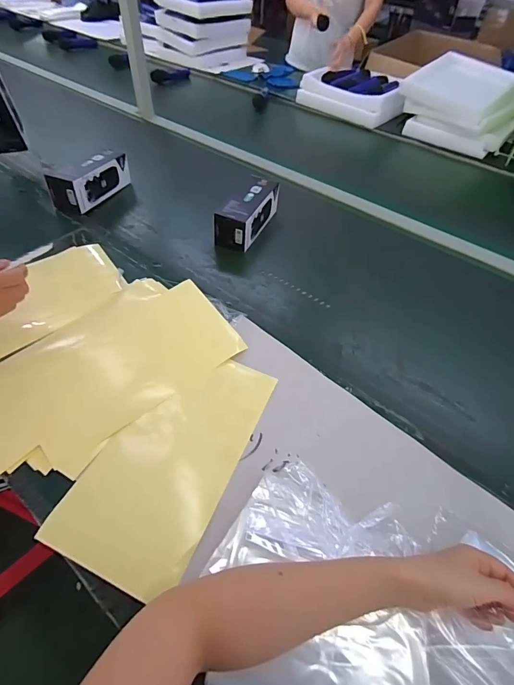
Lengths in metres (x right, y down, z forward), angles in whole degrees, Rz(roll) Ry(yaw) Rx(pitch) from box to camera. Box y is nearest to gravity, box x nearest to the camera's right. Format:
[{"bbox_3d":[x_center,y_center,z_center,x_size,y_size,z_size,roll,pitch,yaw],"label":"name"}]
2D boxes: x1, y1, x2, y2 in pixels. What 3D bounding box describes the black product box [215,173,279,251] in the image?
[{"bbox_3d":[-0.021,-0.289,0.787,0.075,0.081,0.204,20,52,12],"label":"black product box"}]

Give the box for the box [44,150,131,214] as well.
[{"bbox_3d":[-0.394,-0.389,0.831,0.073,0.088,0.191,17,51,9],"label":"box"}]

